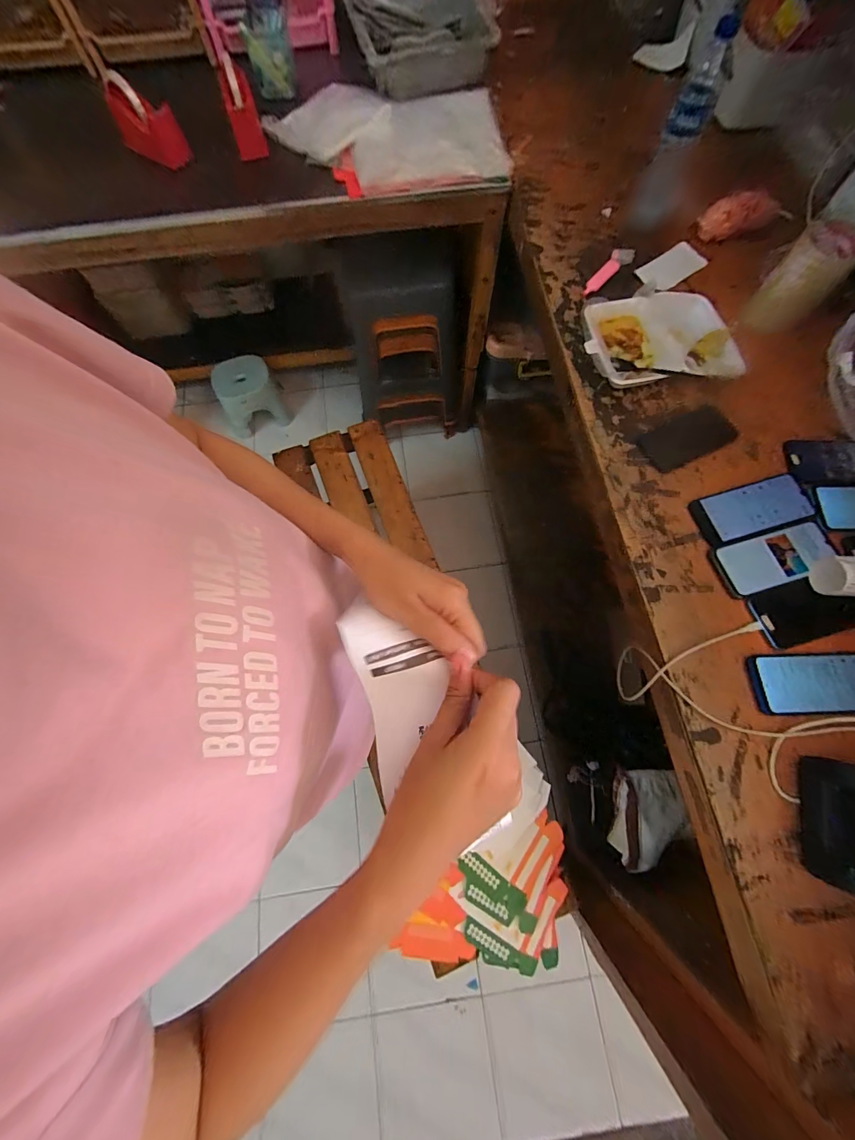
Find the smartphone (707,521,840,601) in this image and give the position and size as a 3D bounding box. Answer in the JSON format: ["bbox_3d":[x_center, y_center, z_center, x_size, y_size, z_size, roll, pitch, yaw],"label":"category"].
[{"bbox_3d":[0.504,-0.019,0.547,0.177,0.007,0.081,-16,73,-4],"label":"smartphone"}]

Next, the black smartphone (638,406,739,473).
[{"bbox_3d":[0.420,-0.214,0.615,0.148,0.004,0.074,-25,74,-7],"label":"black smartphone"}]

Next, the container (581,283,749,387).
[{"bbox_3d":[0.394,-0.393,0.649,0.254,0.045,0.187,-8,73,-2],"label":"container"}]

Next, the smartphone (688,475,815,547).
[{"bbox_3d":[0.490,-0.091,0.570,0.175,0.009,0.075,-15,73,-4],"label":"smartphone"}]

